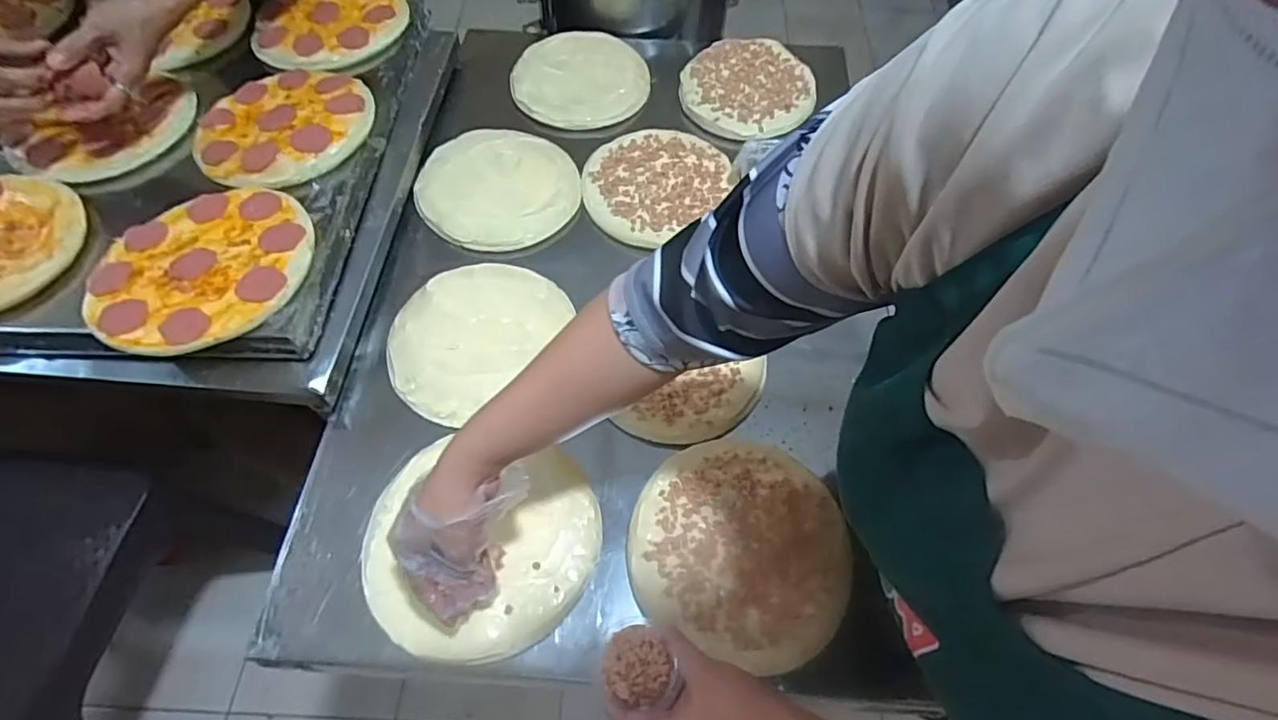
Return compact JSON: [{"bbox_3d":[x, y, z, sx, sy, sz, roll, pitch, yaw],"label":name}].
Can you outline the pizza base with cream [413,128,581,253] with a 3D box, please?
[{"bbox_3d":[-0.180,-0.224,0.741,0.196,0.023,0.195,-19,63,-13],"label":"pizza base with cream"}]

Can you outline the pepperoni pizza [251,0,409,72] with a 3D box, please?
[{"bbox_3d":[-0.414,-0.451,0.772,0.180,0.021,0.194,0,66,-1],"label":"pepperoni pizza"}]

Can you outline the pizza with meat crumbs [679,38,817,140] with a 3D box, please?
[{"bbox_3d":[0.158,-0.399,0.847,0.190,0.013,0.178,-7,69,-4],"label":"pizza with meat crumbs"}]

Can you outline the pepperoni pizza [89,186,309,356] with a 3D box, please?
[{"bbox_3d":[-0.422,-0.093,0.563,0.198,0.019,0.178,-33,67,-19],"label":"pepperoni pizza"}]

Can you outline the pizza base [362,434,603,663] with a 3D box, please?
[{"bbox_3d":[-0.142,0.163,0.517,0.208,0.030,0.182,6,56,2],"label":"pizza base"}]

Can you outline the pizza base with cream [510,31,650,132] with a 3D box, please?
[{"bbox_3d":[-0.087,-0.418,0.855,0.193,0.021,0.178,-5,69,-6],"label":"pizza base with cream"}]

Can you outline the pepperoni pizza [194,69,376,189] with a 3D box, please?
[{"bbox_3d":[-0.411,-0.276,0.670,0.191,0.034,0.180,1,60,-2],"label":"pepperoni pizza"}]

